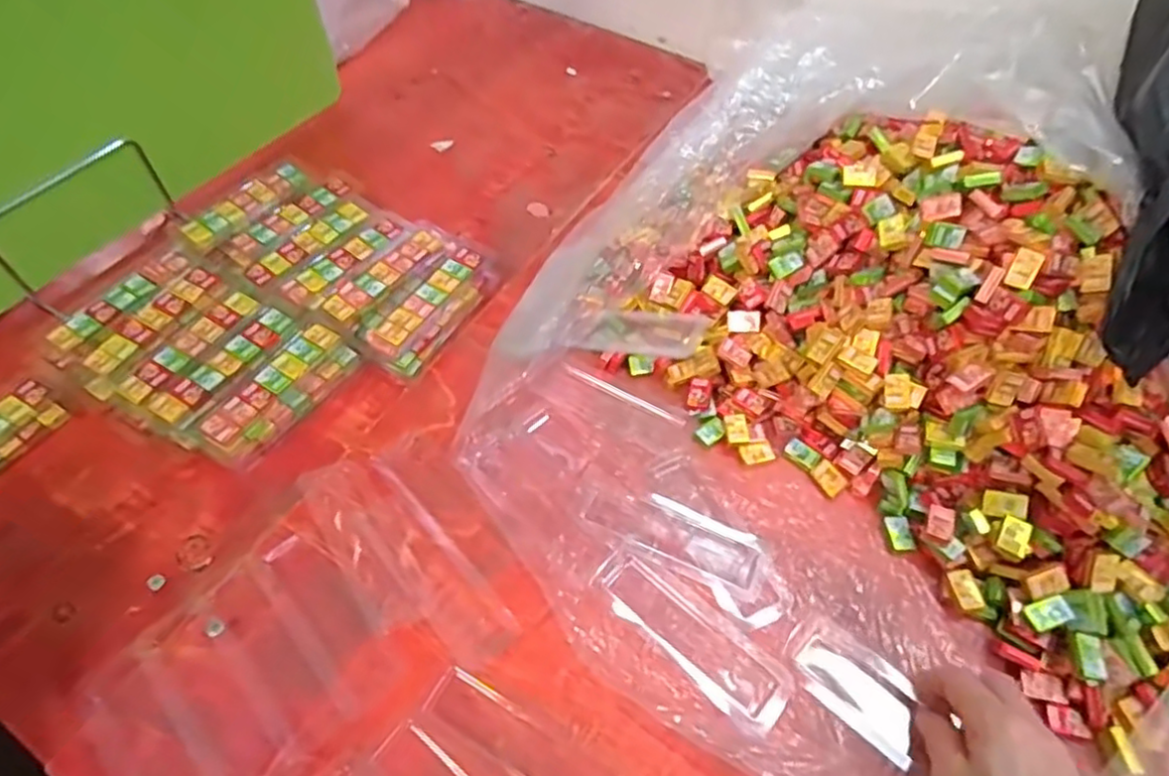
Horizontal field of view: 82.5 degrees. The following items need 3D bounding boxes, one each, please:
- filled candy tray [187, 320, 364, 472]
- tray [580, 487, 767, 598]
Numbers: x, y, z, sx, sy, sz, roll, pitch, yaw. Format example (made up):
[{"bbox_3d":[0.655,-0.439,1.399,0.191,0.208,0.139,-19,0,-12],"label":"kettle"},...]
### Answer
[{"bbox_3d":[-0.241,0.001,0.524,0.047,0.032,0.127,28,59,18],"label":"filled candy tray"},{"bbox_3d":[0.064,0.103,0.476,0.131,0.010,0.047,20,57,13],"label":"tray"}]

